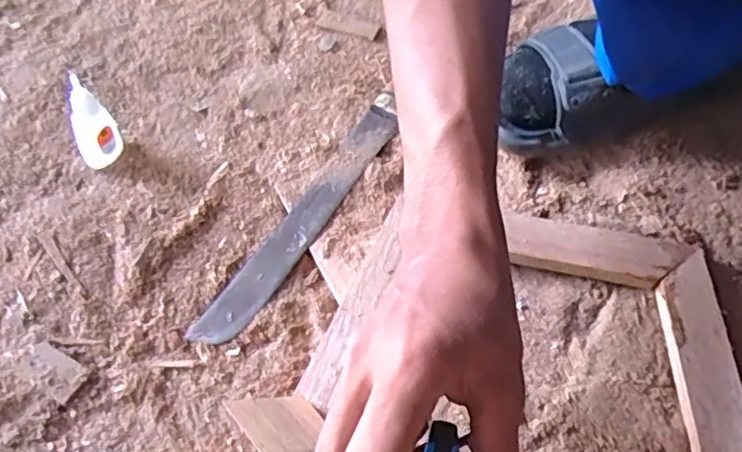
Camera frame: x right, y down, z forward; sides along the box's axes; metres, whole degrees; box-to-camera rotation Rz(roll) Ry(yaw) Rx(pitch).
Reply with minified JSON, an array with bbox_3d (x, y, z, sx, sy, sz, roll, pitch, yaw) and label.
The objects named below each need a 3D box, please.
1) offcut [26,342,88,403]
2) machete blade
[{"bbox_3d":[-0.197,0.088,0.371,0.043,0.007,0.023,30,61,19],"label":"offcut"},{"bbox_3d":[-0.048,-0.010,0.441,0.032,0.009,0.233,26,59,17],"label":"machete blade"}]

